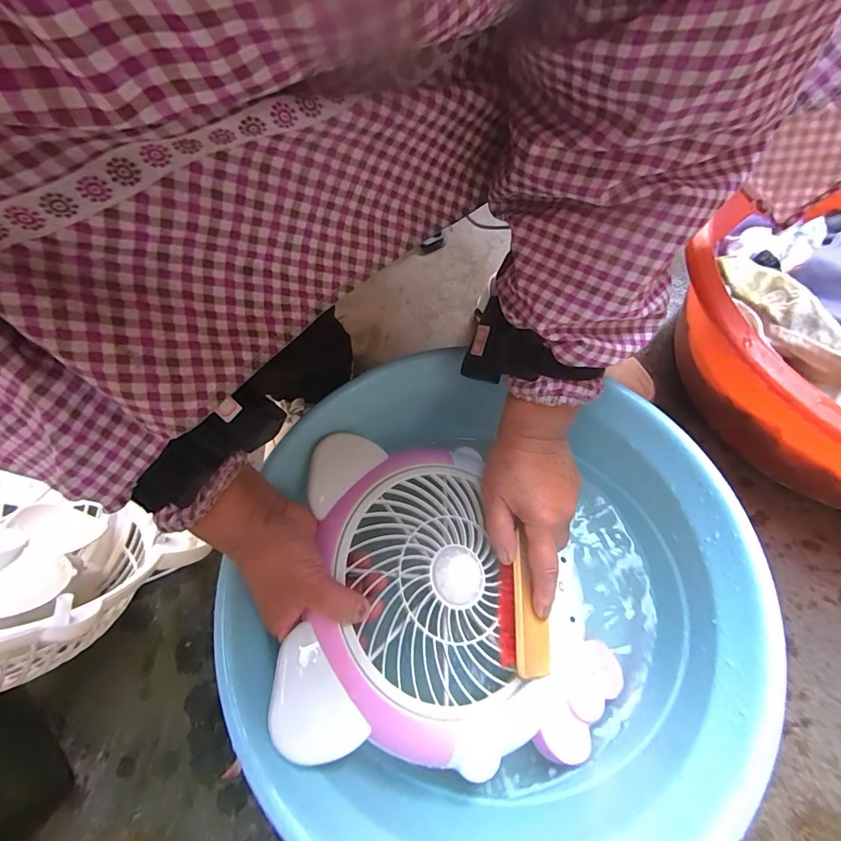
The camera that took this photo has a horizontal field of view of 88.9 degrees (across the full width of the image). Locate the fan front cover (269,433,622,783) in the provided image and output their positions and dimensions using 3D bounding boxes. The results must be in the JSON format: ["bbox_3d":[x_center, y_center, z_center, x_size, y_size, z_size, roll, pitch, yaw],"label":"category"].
[{"bbox_3d":[0.035,0.137,0.356,0.267,0.034,0.237,12,61,-17],"label":"fan front cover"}]

